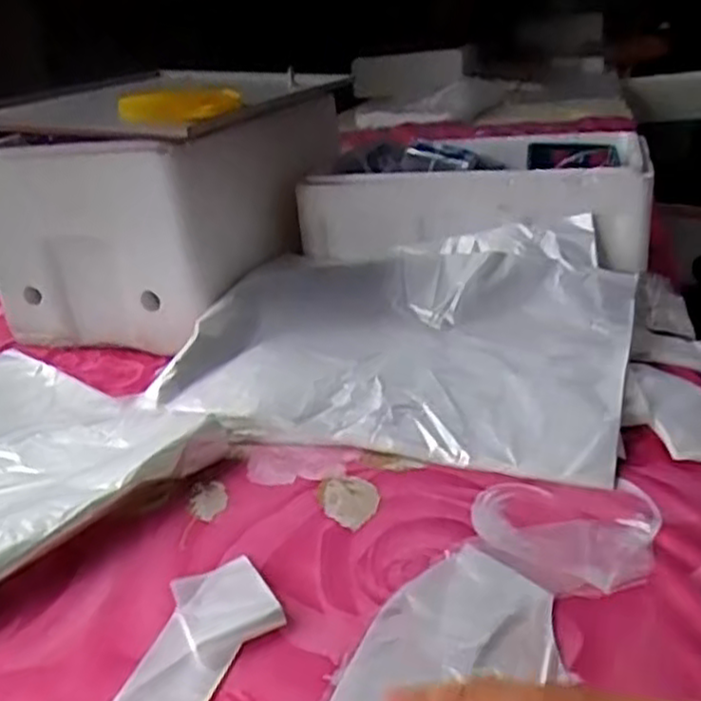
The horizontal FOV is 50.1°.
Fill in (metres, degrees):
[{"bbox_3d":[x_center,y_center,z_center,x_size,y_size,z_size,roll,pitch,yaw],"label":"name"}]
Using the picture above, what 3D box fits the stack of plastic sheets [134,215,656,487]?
[{"bbox_3d":[0.057,-0.028,0.738,0.414,0.116,0.323,5,27,20],"label":"stack of plastic sheets"}]

